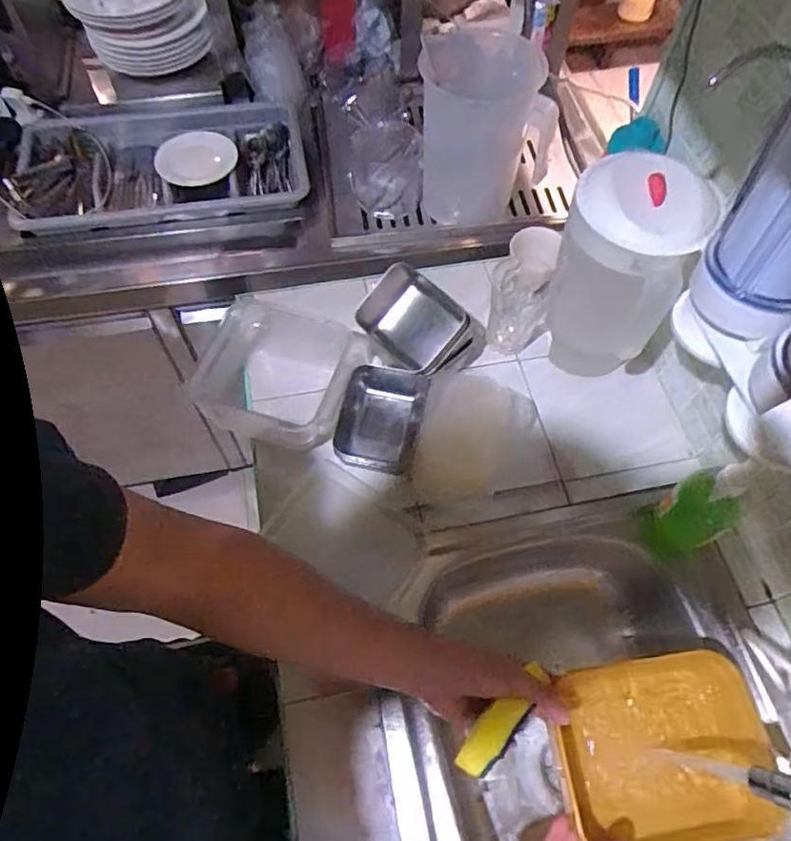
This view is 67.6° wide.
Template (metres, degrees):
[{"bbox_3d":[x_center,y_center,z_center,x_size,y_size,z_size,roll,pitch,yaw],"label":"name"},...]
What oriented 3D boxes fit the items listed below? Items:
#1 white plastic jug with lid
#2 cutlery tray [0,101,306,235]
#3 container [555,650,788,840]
[{"bbox_3d":[0.278,-0.179,0.776,0.149,0.298,0.154,21,63,11],"label":"white plastic jug with lid"},{"bbox_3d":[-0.443,-0.472,1.146,0.532,0.121,0.288,-7,62,-4],"label":"cutlery tray"},{"bbox_3d":[0.263,0.326,0.578,0.185,0.061,0.166,-6,61,-4],"label":"container"}]

